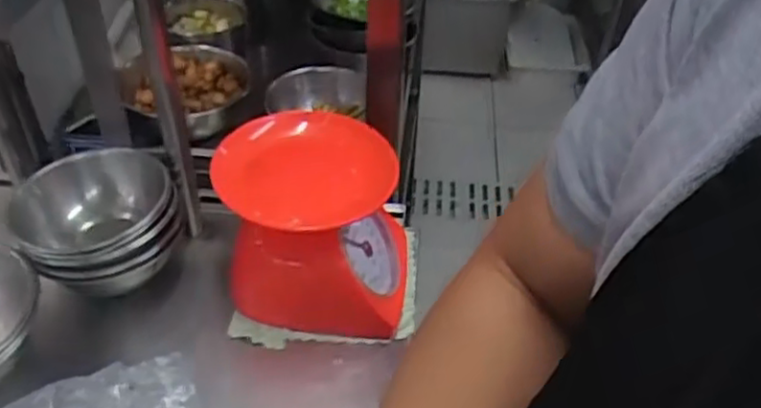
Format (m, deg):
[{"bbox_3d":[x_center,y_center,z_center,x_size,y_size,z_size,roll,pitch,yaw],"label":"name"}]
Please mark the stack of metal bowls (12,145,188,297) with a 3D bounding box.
[{"bbox_3d":[-0.278,0.030,0.723,0.148,0.098,0.152,-9,43,-12],"label":"stack of metal bowls"}]

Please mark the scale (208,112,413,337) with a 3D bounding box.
[{"bbox_3d":[-0.056,0.021,0.698,0.175,0.177,0.156,6,42,4],"label":"scale"}]

